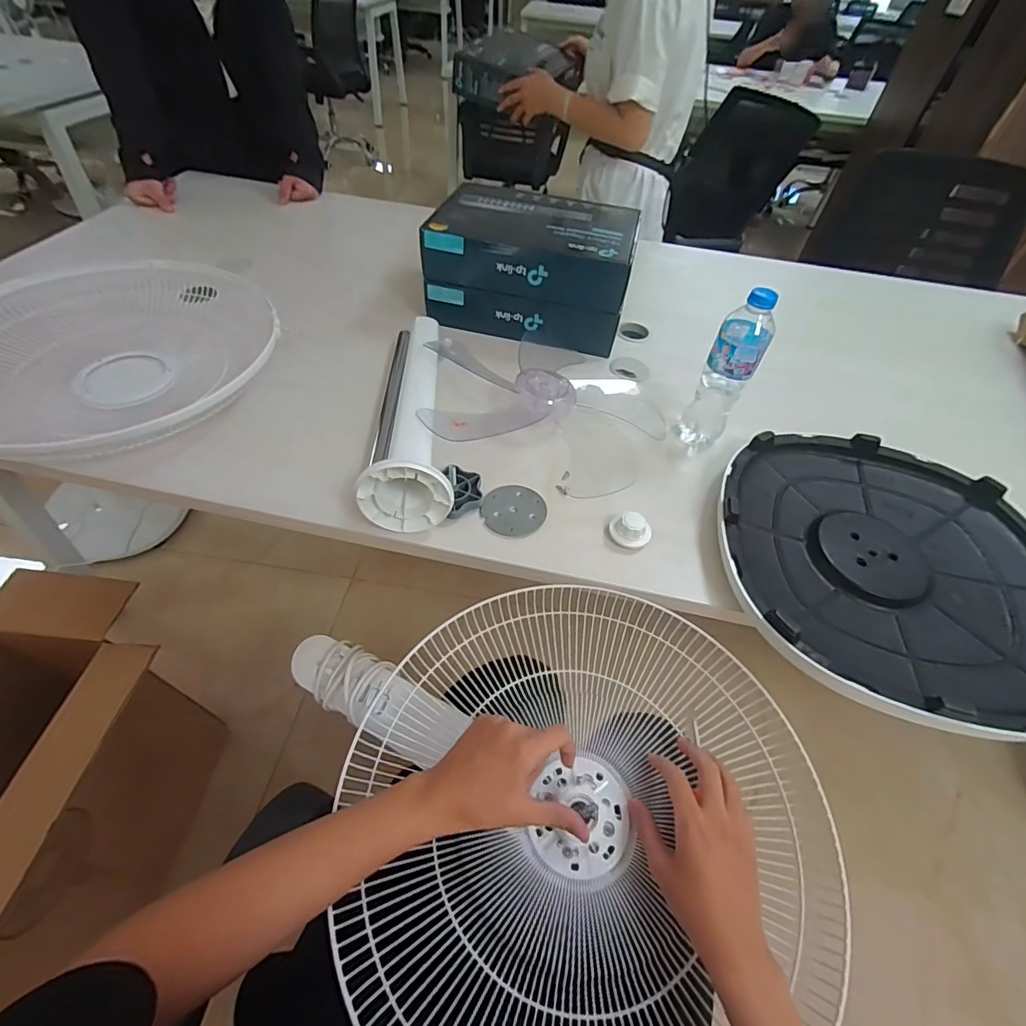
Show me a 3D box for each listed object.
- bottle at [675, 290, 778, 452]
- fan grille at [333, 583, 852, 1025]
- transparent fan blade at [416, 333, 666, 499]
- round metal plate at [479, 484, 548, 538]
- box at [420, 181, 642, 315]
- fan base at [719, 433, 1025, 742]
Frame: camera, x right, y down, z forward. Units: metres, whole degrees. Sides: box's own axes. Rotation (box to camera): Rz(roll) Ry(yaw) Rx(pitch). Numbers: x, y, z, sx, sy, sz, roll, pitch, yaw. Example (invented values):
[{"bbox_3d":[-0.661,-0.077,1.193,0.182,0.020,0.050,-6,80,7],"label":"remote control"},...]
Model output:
[{"bbox_3d":[0.283,-0.183,0.636,0.063,0.209,0.054,30,55,17],"label":"bottle"},{"bbox_3d":[0.066,0.277,0.453,0.417,0.067,0.426,3,52,-3],"label":"fan grille"},{"bbox_3d":[0.053,-0.188,0.711,0.358,0.065,0.332,15,52,7],"label":"transparent fan blade"},{"bbox_3d":[0.002,-0.003,0.603,0.077,0.007,0.077,3,52,-3],"label":"round metal plate"},{"bbox_3d":[0.040,-0.479,0.848,0.339,0.086,0.236,13,52,5],"label":"box"},{"bbox_3d":[0.439,0.055,0.564,0.376,0.050,0.389,3,52,-3],"label":"fan base"}]

